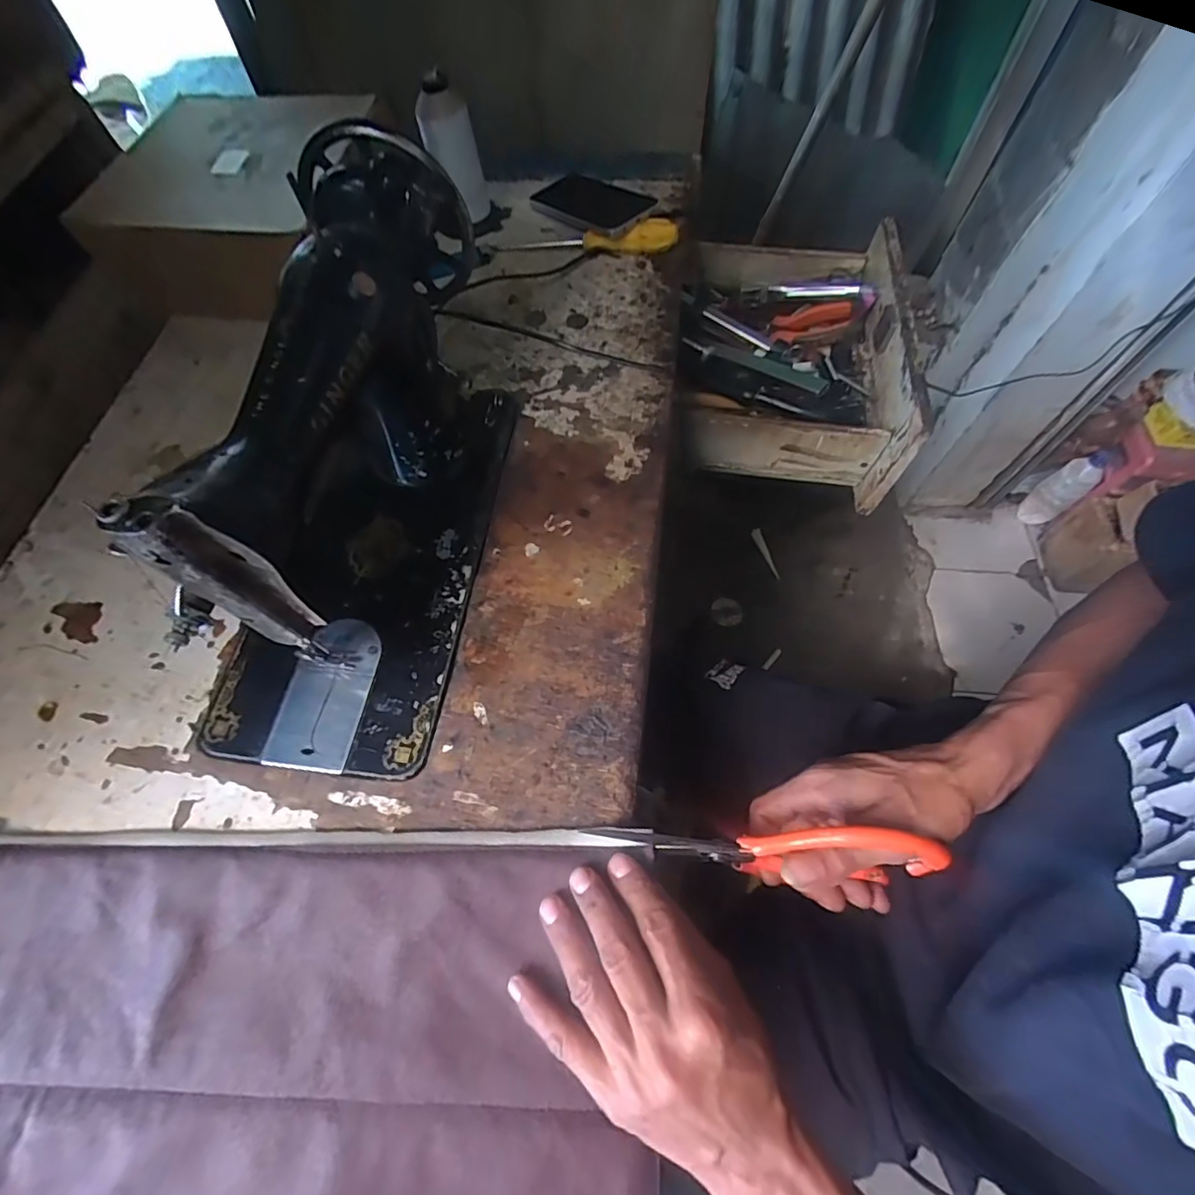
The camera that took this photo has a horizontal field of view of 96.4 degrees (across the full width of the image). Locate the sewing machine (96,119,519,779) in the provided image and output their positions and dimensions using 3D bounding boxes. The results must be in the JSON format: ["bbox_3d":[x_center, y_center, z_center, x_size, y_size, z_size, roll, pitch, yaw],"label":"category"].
[{"bbox_3d":[-0.189,-0.102,0.386,0.174,0.194,0.401,6,62,6],"label":"sewing machine"}]

